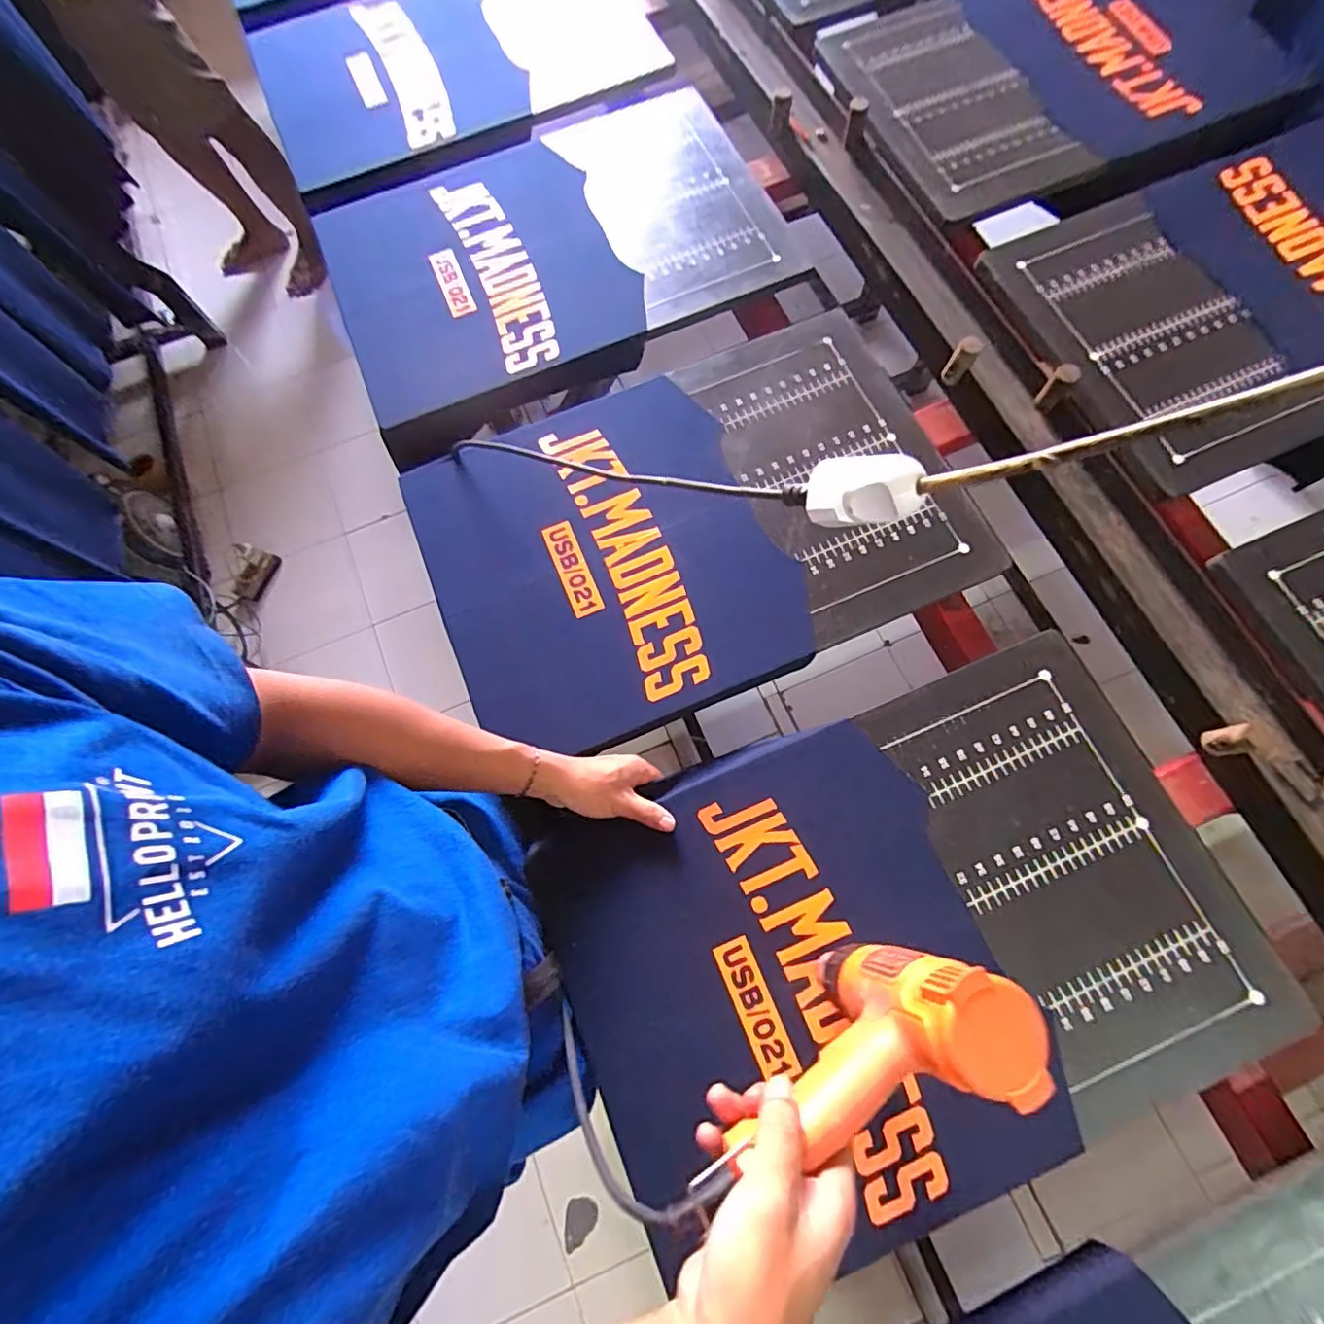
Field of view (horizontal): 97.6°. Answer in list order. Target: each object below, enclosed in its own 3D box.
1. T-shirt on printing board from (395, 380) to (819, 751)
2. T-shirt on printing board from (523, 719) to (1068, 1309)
[{"bbox_3d":[-0.071,-0.116,0.652,0.364,0.025,0.393,-23,74,-5],"label":"T-shirt on printing board"},{"bbox_3d":[0.116,0.292,0.526,0.366,0.038,0.411,-24,74,-5],"label":"T-shirt on printing board"}]

